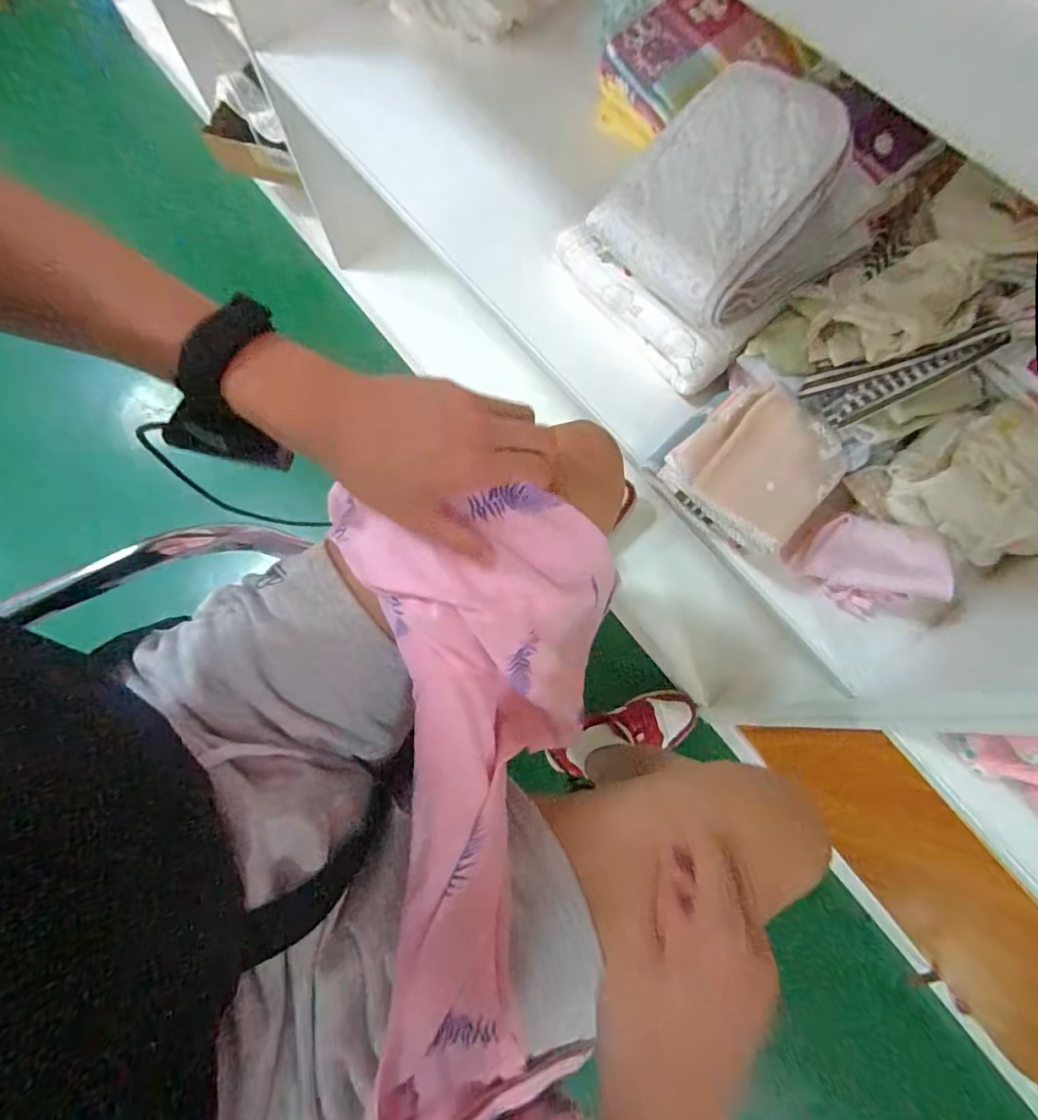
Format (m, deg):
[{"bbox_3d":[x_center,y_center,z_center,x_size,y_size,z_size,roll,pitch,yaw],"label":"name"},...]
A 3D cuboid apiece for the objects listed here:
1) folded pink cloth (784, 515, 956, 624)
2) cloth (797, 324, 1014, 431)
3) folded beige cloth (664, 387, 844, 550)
[{"bbox_3d":[0.337,0.004,0.487,0.123,0.049,0.093,37,92,40],"label":"folded pink cloth"},{"bbox_3d":[0.341,-0.162,0.454,0.158,0.036,0.044,-16,73,17],"label":"cloth"},{"bbox_3d":[0.221,-0.092,0.471,0.131,0.046,0.125,43,78,12],"label":"folded beige cloth"}]

